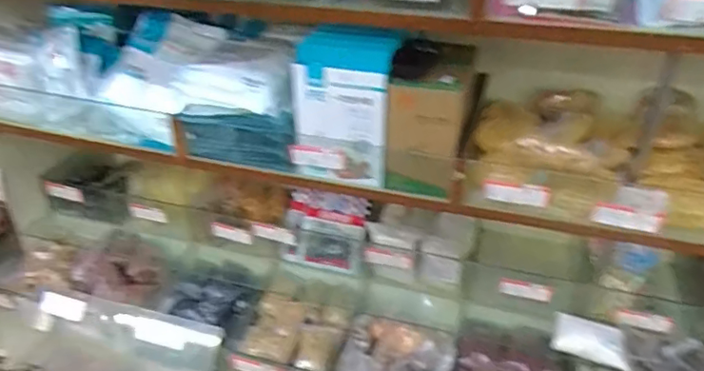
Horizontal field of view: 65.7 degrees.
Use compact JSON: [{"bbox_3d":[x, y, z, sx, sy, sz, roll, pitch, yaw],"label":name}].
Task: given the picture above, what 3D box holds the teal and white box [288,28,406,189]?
[{"bbox_3d":[-0.014,-0.120,0.853,0.150,0.238,0.071,7,33,12],"label":"teal and white box"}]

